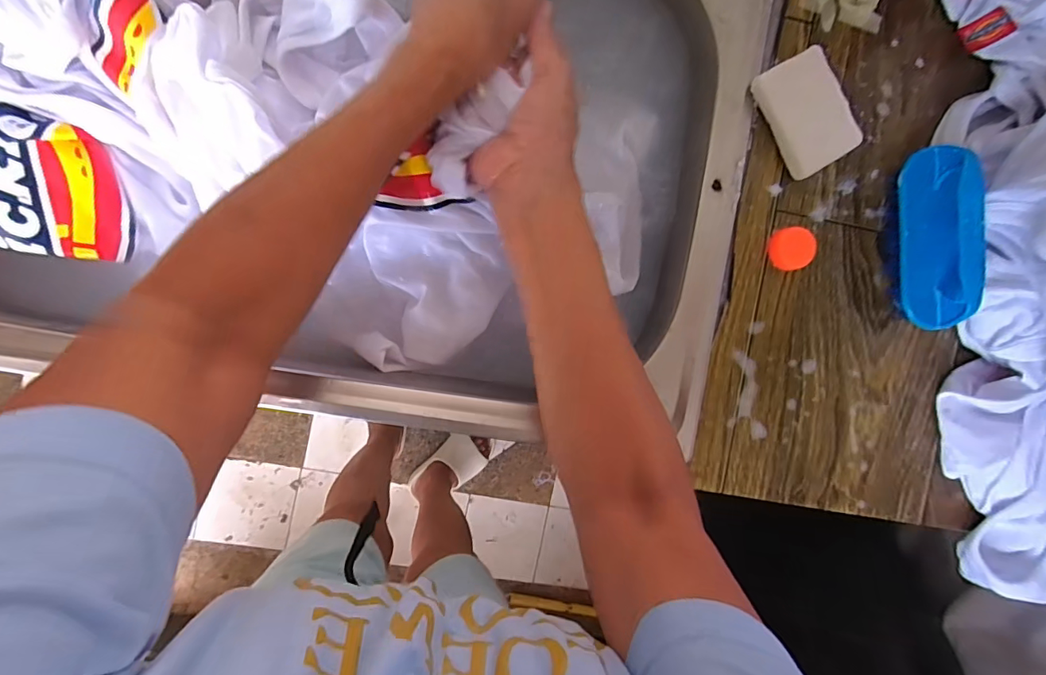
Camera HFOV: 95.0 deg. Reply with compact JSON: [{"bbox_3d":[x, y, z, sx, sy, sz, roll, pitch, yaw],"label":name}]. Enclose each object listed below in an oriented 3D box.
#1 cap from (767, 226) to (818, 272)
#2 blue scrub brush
[{"bbox_3d":[0.200,-0.066,0.353,0.030,0.018,0.030,0,94,-6],"label":"cap"},{"bbox_3d":[0.294,-0.072,0.347,0.035,0.050,0.126,-4,94,-6],"label":"blue scrub brush"}]

